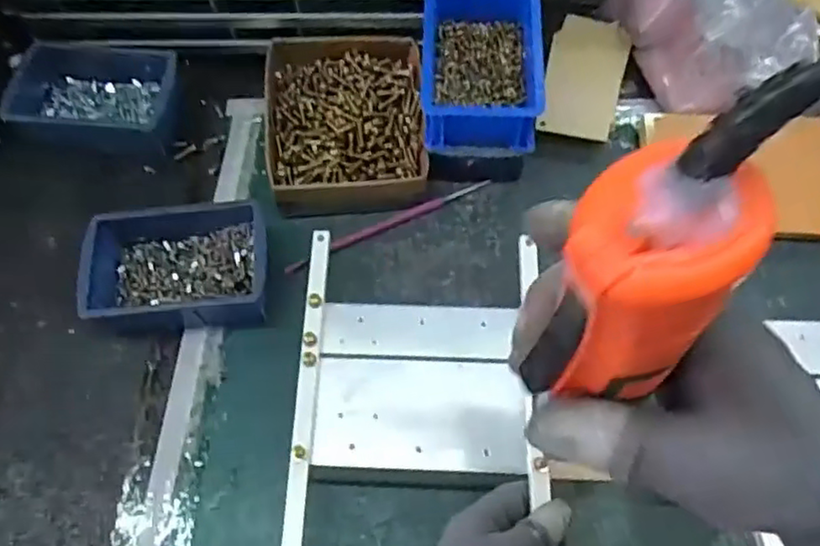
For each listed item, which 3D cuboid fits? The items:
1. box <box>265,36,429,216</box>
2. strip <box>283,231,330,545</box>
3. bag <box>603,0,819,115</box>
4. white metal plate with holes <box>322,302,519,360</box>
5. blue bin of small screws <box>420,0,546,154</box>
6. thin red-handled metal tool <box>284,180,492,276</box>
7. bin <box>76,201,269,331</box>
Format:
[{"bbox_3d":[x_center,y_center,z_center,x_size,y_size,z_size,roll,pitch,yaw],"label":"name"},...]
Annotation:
[{"bbox_3d":[-0.057,-0.141,0.626,0.143,0.045,0.188,-4,62,0],"label":"box"},{"bbox_3d":[-0.072,0.098,0.458,0.014,0.013,0.286,0,64,2],"label":"strip"},{"bbox_3d":[0.279,-0.232,0.619,0.114,0.104,0.173,-17,65,-6],"label":"bag"},{"bbox_3d":[0.006,0.042,0.493,0.137,0.004,0.043,1,65,2],"label":"white metal plate with holes"},{"bbox_3d":[0.060,-0.174,0.587,0.101,0.072,0.150,3,65,3],"label":"blue bin of small screws"},{"bbox_3d":[-0.016,-0.046,0.592,0.203,0.009,0.011,-25,64,-12],"label":"thin red-handled metal tool"},{"bbox_3d":[-0.189,-0.007,0.557,0.148,0.050,0.105,-7,62,-2],"label":"bin"}]

